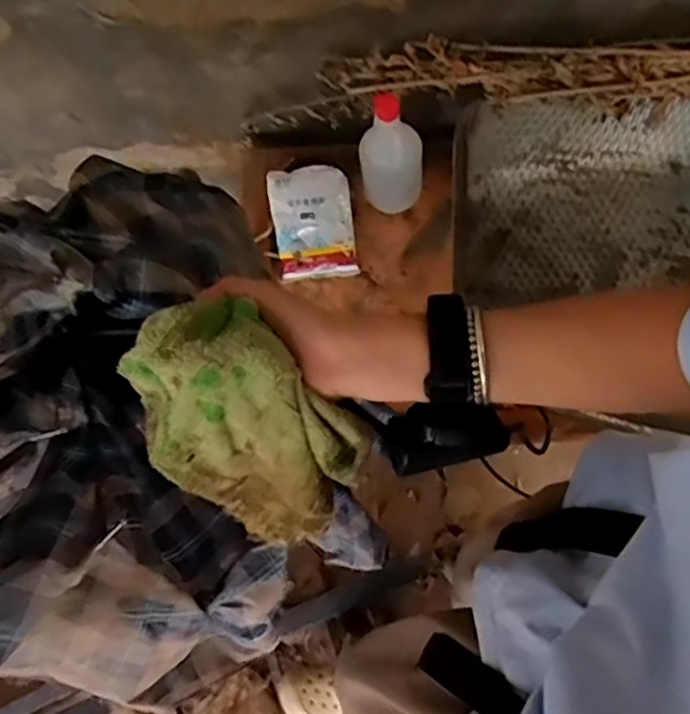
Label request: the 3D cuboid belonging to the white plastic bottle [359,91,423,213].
[{"bbox_3d":[0.068,-0.277,0.946,0.093,0.177,0.092,1,73,2],"label":"white plastic bottle"}]

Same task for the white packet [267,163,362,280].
[{"bbox_3d":[-0.047,-0.199,1.006,0.116,0.024,0.164,-8,100,4],"label":"white packet"}]

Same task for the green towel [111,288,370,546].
[{"bbox_3d":[-0.061,0.050,0.439,0.100,0.150,0.138,-43,76,-11],"label":"green towel"}]

